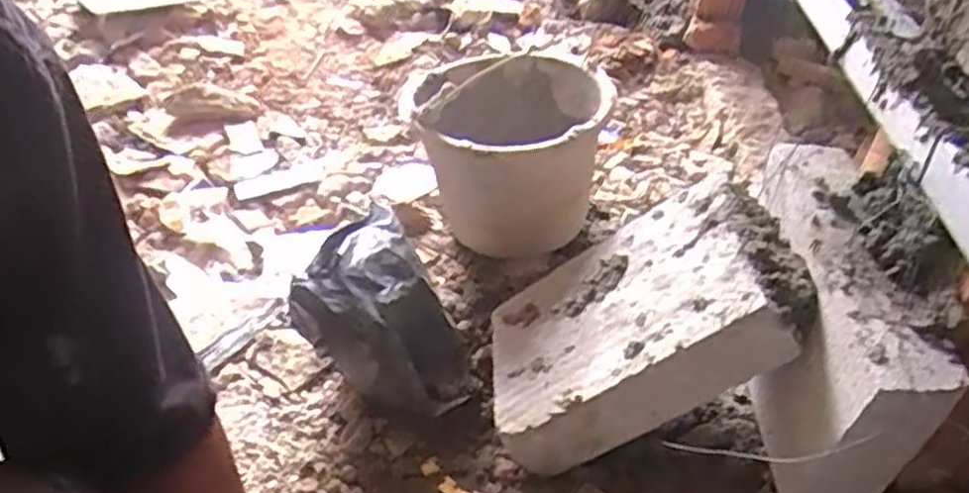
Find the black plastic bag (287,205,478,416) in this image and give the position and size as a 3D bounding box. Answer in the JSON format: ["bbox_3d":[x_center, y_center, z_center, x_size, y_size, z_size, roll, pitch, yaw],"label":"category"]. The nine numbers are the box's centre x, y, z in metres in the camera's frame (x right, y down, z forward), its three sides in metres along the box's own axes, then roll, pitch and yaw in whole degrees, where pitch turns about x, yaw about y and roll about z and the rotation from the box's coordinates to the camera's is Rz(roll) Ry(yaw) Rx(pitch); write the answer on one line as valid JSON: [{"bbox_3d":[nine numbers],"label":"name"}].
[{"bbox_3d":[-0.096,0.079,0.766,0.169,0.191,0.160,0,41,-7],"label":"black plastic bag"}]

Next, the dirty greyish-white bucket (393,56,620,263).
[{"bbox_3d":[0.032,-0.124,0.960,0.213,0.206,0.242,13,41,8],"label":"dirty greyish-white bucket"}]

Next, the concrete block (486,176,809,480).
[{"bbox_3d":[0.138,0.069,0.750,0.300,0.070,0.205,-32,41,24],"label":"concrete block"}]

